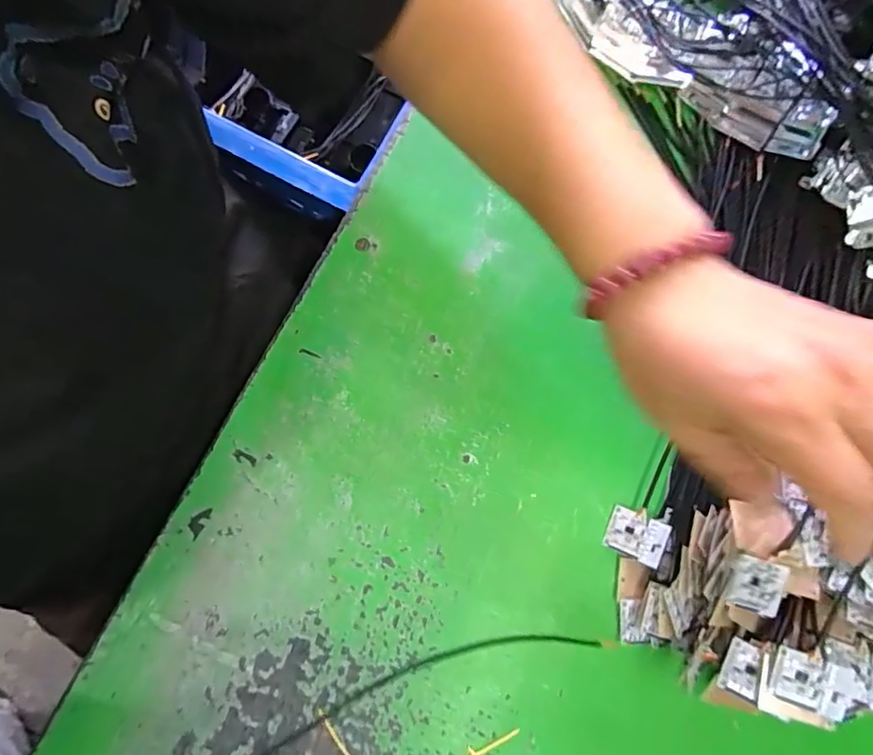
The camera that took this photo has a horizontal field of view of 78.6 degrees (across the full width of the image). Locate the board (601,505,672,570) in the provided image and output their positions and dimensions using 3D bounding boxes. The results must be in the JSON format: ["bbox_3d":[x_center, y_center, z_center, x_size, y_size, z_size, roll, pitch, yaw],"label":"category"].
[{"bbox_3d":[0.118,0.093,0.314,0.033,0.004,0.028,20,86,24],"label":"board"}]

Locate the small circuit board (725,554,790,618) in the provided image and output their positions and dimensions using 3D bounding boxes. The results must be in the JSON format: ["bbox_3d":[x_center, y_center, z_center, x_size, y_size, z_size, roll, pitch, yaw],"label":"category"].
[{"bbox_3d":[0.155,0.100,0.256,0.033,0.004,0.024,22,87,-17],"label":"small circuit board"}]

